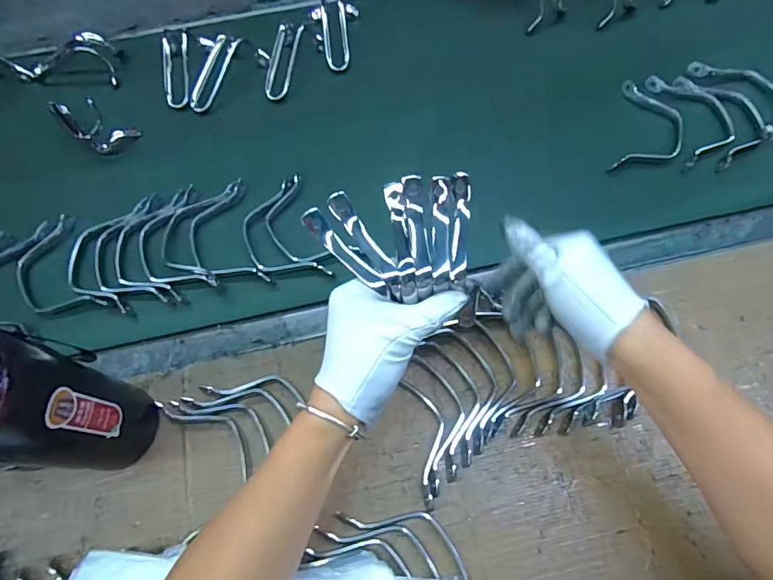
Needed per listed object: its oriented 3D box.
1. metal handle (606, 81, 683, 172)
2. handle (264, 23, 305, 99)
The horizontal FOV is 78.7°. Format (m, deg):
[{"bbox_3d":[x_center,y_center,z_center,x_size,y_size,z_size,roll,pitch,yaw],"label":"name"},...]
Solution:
[{"bbox_3d":[0.322,-0.197,0.576,0.076,0.012,0.147,15,65,10],"label":"metal handle"},{"bbox_3d":[-0.139,-0.307,0.632,0.031,0.010,0.111,10,80,7],"label":"handle"}]

